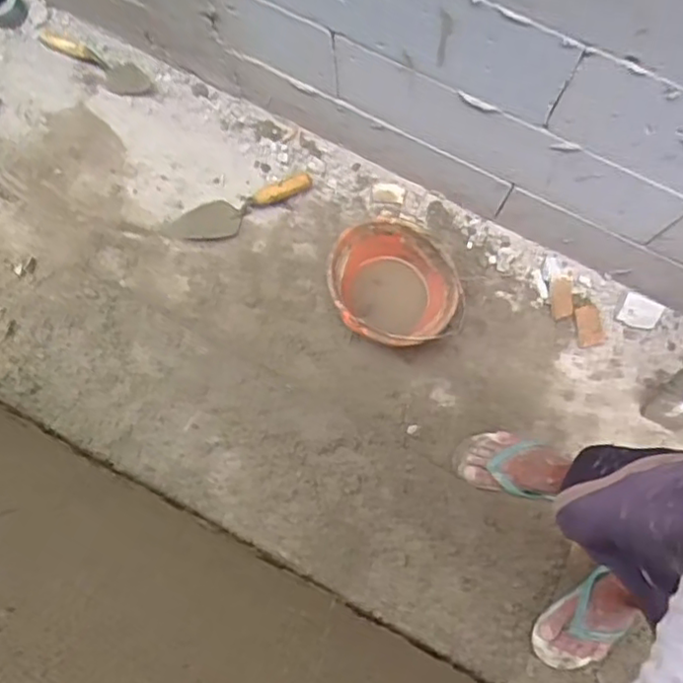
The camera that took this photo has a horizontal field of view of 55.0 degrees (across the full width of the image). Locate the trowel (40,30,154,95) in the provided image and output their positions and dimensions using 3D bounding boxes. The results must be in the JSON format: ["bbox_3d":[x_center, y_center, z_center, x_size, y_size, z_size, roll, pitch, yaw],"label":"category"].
[{"bbox_3d":[-0.560,-0.633,1.489,0.266,0.052,0.063,26,79,-8],"label":"trowel"}]

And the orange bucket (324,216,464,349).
[{"bbox_3d":[0.100,-0.101,1.298,0.229,0.173,0.239,0,80,2],"label":"orange bucket"}]

